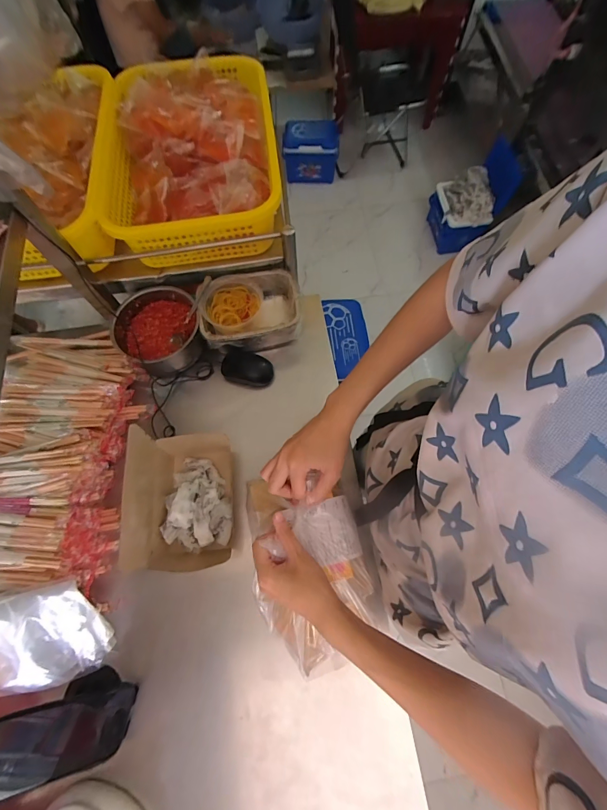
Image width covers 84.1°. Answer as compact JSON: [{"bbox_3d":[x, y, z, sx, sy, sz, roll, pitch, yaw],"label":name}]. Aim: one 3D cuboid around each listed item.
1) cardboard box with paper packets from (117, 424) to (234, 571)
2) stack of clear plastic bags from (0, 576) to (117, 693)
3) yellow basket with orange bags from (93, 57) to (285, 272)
[{"bbox_3d":[-0.204,0.142,0.539,0.164,0.095,0.215,-5,70,-1],"label":"cardboard box with paper packets"},{"bbox_3d":[-0.375,0.322,0.473,0.185,0.048,0.144,-10,94,-13],"label":"stack of clear plastic bags"},{"bbox_3d":[-0.213,-0.501,0.655,0.291,0.105,0.472,-8,70,-1],"label":"yellow basket with orange bags"}]

